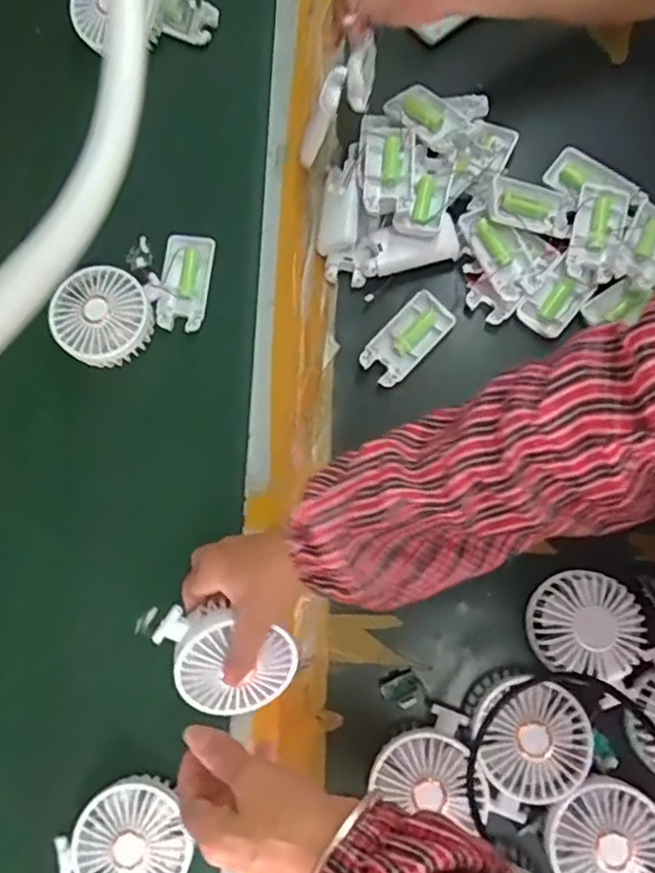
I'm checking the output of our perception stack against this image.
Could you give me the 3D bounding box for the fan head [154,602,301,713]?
[{"bbox_3d":[-0.071,0.160,0.483,0.088,0.040,0.093,-17,109,-6],"label":"fan head"}]

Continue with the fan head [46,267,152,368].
[{"bbox_3d":[-0.205,-0.109,0.592,0.086,0.043,0.082,0,75,-1],"label":"fan head"}]

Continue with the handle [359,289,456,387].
[{"bbox_3d":[0.076,-0.093,0.614,0.047,0.012,0.097,43,79,9],"label":"handle"}]

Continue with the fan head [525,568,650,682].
[{"bbox_3d":[0.207,0.148,0.518,0.082,0.029,0.079,12,75,2],"label":"fan head"}]

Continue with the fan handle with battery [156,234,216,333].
[{"bbox_3d":[-0.137,-0.147,0.624,0.047,0.015,0.095,7,75,1],"label":"fan handle with battery"}]

